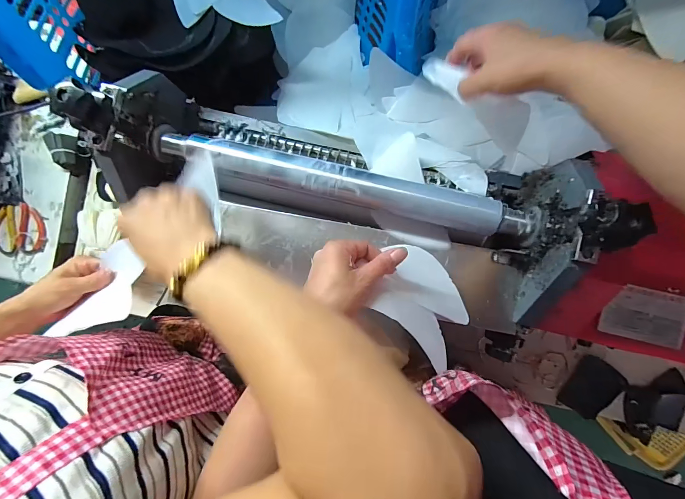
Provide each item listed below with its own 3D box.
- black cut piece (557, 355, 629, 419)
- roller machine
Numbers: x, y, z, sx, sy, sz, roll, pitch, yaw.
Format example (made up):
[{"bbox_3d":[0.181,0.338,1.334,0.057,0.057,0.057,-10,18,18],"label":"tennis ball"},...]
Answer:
[{"bbox_3d":[0.439,0.244,0.571,0.081,0.008,0.100,35,90,2],"label":"black cut piece"},{"bbox_3d":[-0.009,-0.065,0.378,0.521,0.184,0.186,14,90,2],"label":"roller machine"}]

